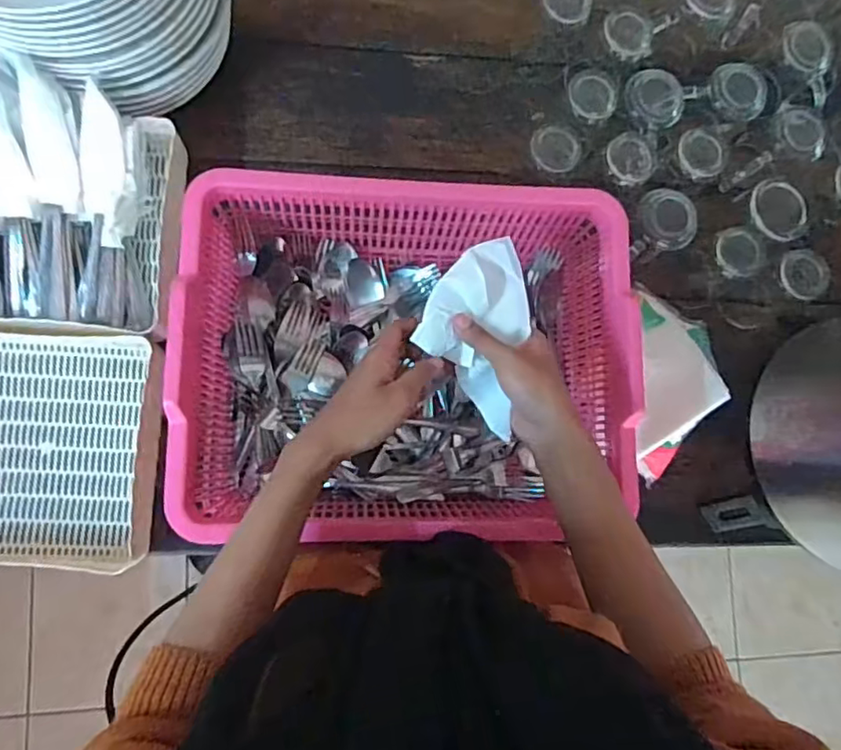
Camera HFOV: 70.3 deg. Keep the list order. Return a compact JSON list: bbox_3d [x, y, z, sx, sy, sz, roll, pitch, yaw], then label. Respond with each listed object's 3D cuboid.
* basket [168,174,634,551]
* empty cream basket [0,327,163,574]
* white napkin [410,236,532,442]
[{"bbox_3d":[-0.012,-0.024,0.549,0.382,0.115,0.322,1,83,-6],"label":"basket"},{"bbox_3d":[-0.354,0.067,0.560,0.222,0.078,0.217,2,83,-6],"label":"empty cream basket"},{"bbox_3d":[0.061,-0.031,0.471,0.103,0.035,0.116,-44,89,-10],"label":"white napkin"}]

